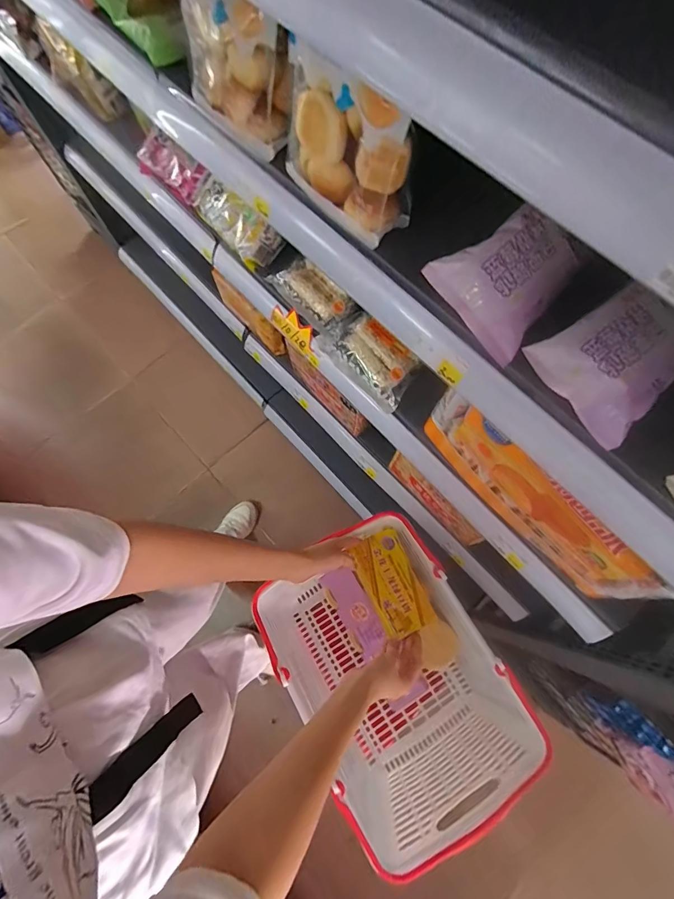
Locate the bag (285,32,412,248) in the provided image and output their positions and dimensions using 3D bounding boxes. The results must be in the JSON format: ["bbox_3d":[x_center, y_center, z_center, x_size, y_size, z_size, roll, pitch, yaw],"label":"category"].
[{"bbox_3d":[0.013,-0.286,0.371,0.056,0.111,0.131,-41,77,-12],"label":"bag"}]

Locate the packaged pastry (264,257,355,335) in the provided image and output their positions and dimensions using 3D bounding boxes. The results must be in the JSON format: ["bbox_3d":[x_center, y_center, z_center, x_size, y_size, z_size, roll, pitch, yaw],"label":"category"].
[{"bbox_3d":[-0.042,-0.257,0.651,0.138,0.037,0.070,43,77,12],"label":"packaged pastry"}]

